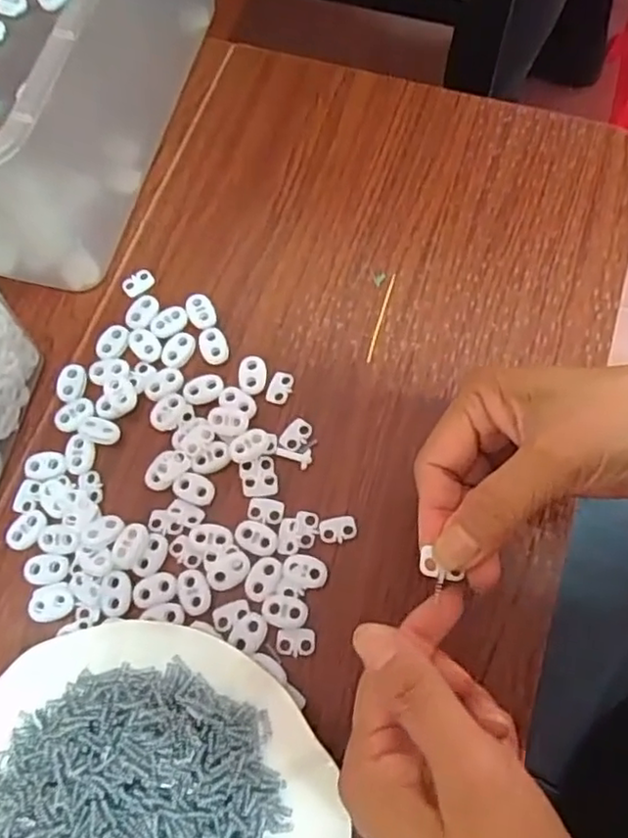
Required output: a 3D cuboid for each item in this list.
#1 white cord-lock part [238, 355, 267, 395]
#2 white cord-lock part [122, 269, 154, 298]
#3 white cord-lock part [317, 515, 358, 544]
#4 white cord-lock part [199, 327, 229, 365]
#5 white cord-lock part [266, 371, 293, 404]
[{"bbox_3d":[-0.035,-0.025,0.367,0.016,0.004,0.022,3,71,4],"label":"white cord-lock part"},{"bbox_3d":[-0.106,-0.082,0.394,0.019,0.004,0.014,-35,73,-9],"label":"white cord-lock part"},{"bbox_3d":[0.012,0.057,0.335,0.020,0.004,0.013,-9,71,-1],"label":"white cord-lock part"},{"bbox_3d":[-0.058,-0.043,0.373,0.016,0.004,0.022,-21,71,-5],"label":"white cord-lock part"},{"bbox_3d":[-0.019,-0.018,0.364,0.012,0.004,0.019,16,72,8],"label":"white cord-lock part"}]

